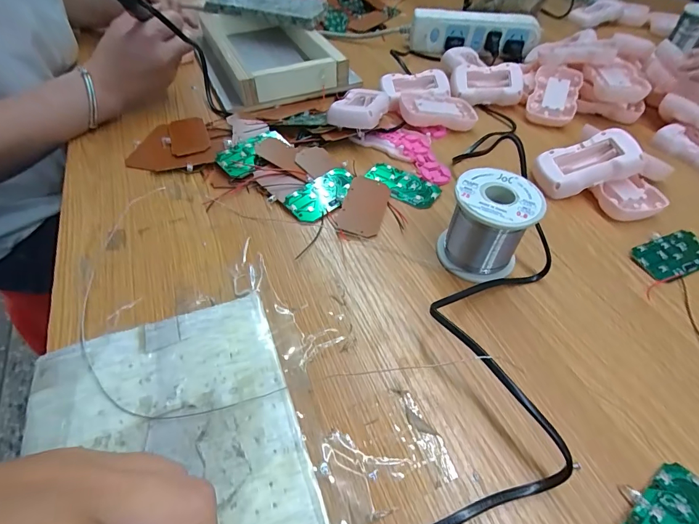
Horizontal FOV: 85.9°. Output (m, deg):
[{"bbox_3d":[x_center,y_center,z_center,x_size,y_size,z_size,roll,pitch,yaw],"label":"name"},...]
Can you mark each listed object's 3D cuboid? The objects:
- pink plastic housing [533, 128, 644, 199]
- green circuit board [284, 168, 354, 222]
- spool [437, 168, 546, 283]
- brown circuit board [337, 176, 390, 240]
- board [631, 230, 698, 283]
[{"bbox_3d":[0.223,-0.094,0.359,0.084,0.019,0.048,-21,59,15],"label":"pink plastic housing"},{"bbox_3d":[-0.023,-0.064,0.348,0.039,0.007,0.071,35,57,24],"label":"green circuit board"},{"bbox_3d":[0.106,-0.028,0.290,0.061,0.062,0.062,20,52,14],"label":"spool"},{"bbox_3d":[0.014,-0.052,0.343,0.037,0.008,0.078,14,51,9],"label":"brown circuit board"},{"bbox_3d":[0.275,-0.005,0.317,0.073,0.004,0.037,-17,53,-16],"label":"board"}]

